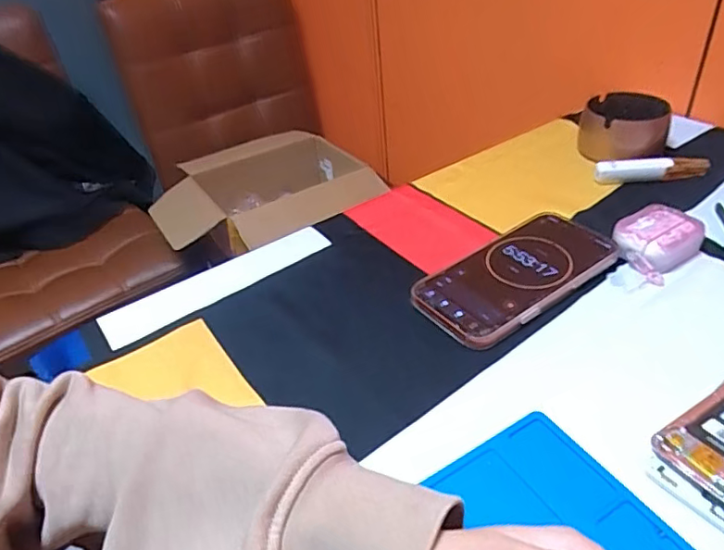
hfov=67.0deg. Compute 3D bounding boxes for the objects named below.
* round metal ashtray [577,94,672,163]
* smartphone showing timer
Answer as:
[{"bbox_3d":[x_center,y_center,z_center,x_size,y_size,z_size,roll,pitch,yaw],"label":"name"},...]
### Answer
[{"bbox_3d":[0.279,-0.155,0.586,0.086,0.052,0.099,11,41,21],"label":"round metal ashtray"},{"bbox_3d":[0.125,-0.002,0.437,0.171,0.014,0.081,-28,43,-25],"label":"smartphone showing timer"}]

